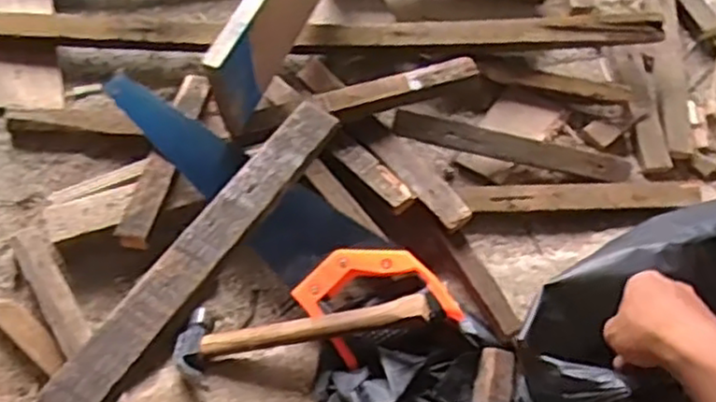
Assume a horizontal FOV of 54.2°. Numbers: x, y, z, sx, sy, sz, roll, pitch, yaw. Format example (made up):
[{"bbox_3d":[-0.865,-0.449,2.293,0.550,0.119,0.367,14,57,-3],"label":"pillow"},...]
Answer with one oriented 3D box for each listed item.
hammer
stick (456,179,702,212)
[{"bbox_3d":[-0.056,0.119,0.671,0.248,0.034,0.072,-11,64,12],"label":"hammer"},{"bbox_3d":[0.241,-0.005,0.763,0.252,0.023,0.031,0,65,-1],"label":"stick"}]

